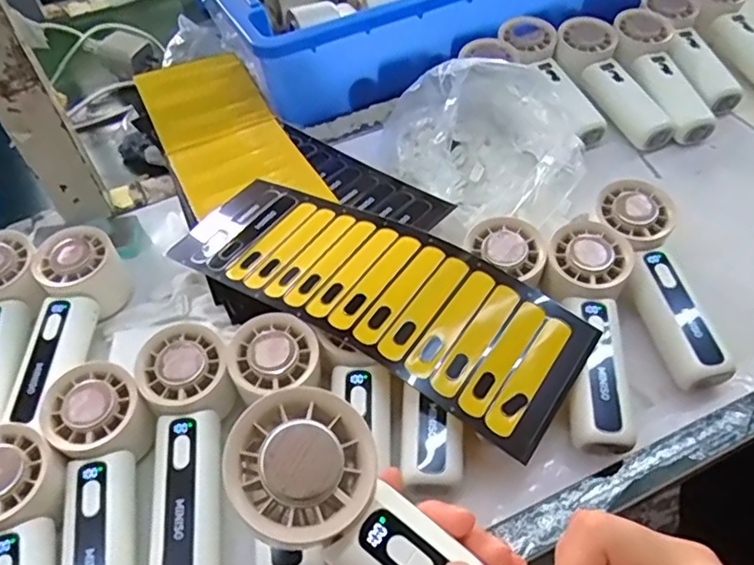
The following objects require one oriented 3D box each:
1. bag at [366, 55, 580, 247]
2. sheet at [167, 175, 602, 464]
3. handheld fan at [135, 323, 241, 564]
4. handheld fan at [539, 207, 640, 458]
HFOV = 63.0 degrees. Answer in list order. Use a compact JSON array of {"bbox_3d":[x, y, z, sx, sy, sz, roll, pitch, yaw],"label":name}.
[{"bbox_3d":[0.080,-0.112,0.511,0.172,0.084,0.175,14,52,17],"label":"bag"},{"bbox_3d":[-0.010,0.001,0.431,0.300,0.033,0.104,26,56,25],"label":"sheet"},{"bbox_3d":[-0.111,0.101,0.372,0.055,0.050,0.154,-13,49,-6],"label":"handheld fan"},{"bbox_3d":[0.140,0.029,0.407,0.055,0.026,0.159,1,62,6],"label":"handheld fan"}]

